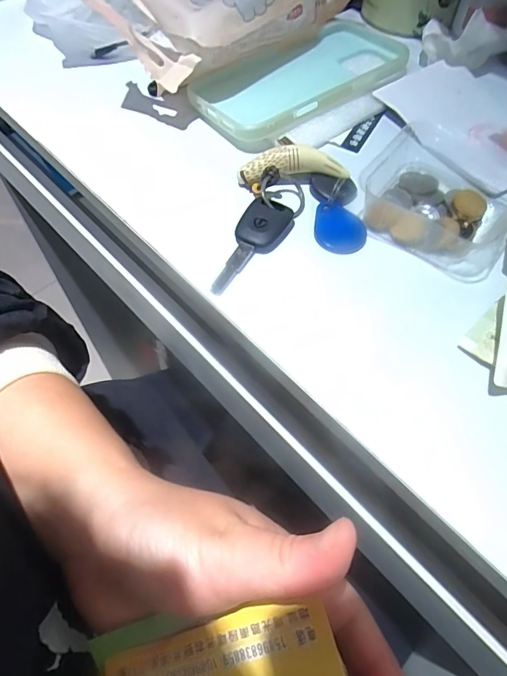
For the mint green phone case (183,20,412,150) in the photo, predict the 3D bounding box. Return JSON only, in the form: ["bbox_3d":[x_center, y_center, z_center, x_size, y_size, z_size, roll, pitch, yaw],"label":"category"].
[{"bbox_3d":[0.036,-0.197,0.341,0.162,0.017,0.087,-35,66,-20],"label":"mint green phone case"}]

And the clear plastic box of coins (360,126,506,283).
[{"bbox_3d":[0.115,-0.087,0.274,0.093,0.021,0.084,26,62,14],"label":"clear plastic box of coins"}]

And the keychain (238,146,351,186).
[{"bbox_3d":[0.025,-0.111,0.285,0.068,0.021,0.014,-1,59,-2],"label":"keychain"}]

